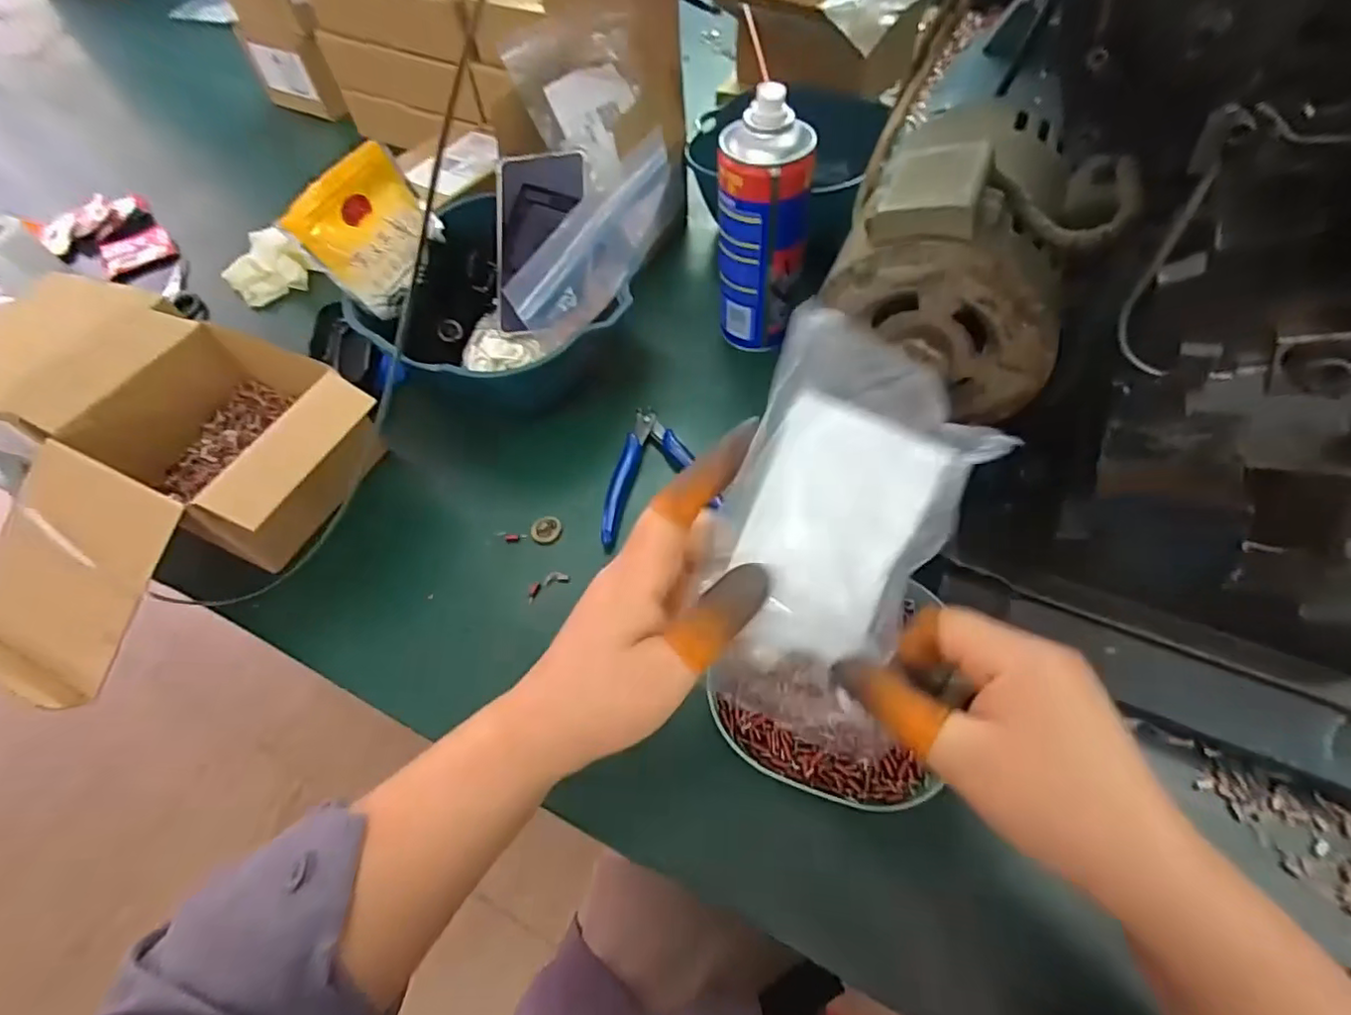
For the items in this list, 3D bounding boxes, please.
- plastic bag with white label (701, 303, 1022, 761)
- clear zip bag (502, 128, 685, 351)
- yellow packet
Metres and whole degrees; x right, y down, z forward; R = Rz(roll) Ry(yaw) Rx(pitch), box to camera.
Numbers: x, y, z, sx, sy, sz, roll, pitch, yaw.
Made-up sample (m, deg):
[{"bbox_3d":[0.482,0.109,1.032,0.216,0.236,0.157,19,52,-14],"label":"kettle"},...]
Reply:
[{"bbox_3d":[0.066,0.016,0.257,0.092,0.171,0.020,16,15,5],"label":"plastic bag with white label"},{"bbox_3d":[-0.047,-0.186,0.426,0.017,0.086,0.183,26,63,19],"label":"clear zip bag"},{"bbox_3d":[-0.231,-0.215,0.465,0.009,0.089,0.104,2,59,40],"label":"yellow packet"}]

